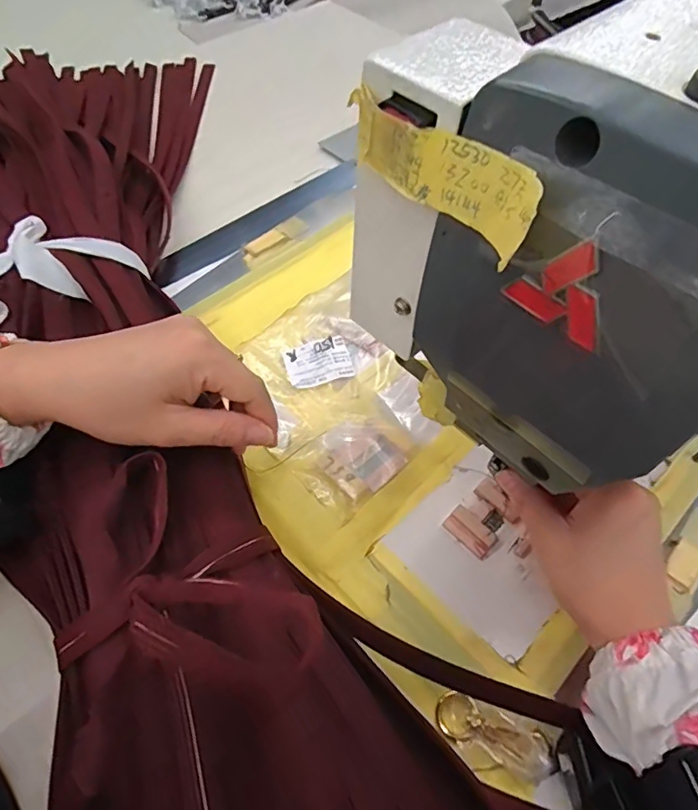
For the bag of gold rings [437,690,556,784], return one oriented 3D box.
[{"bbox_3d":[0.076,0.169,0.265,0.061,0.019,0.022,22,58,13],"label":"bag of gold rings"}]

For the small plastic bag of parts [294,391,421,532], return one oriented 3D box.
[{"bbox_3d":[0.007,0.034,0.354,0.054,0.008,0.085,39,63,22],"label":"small plastic bag of parts"}]

